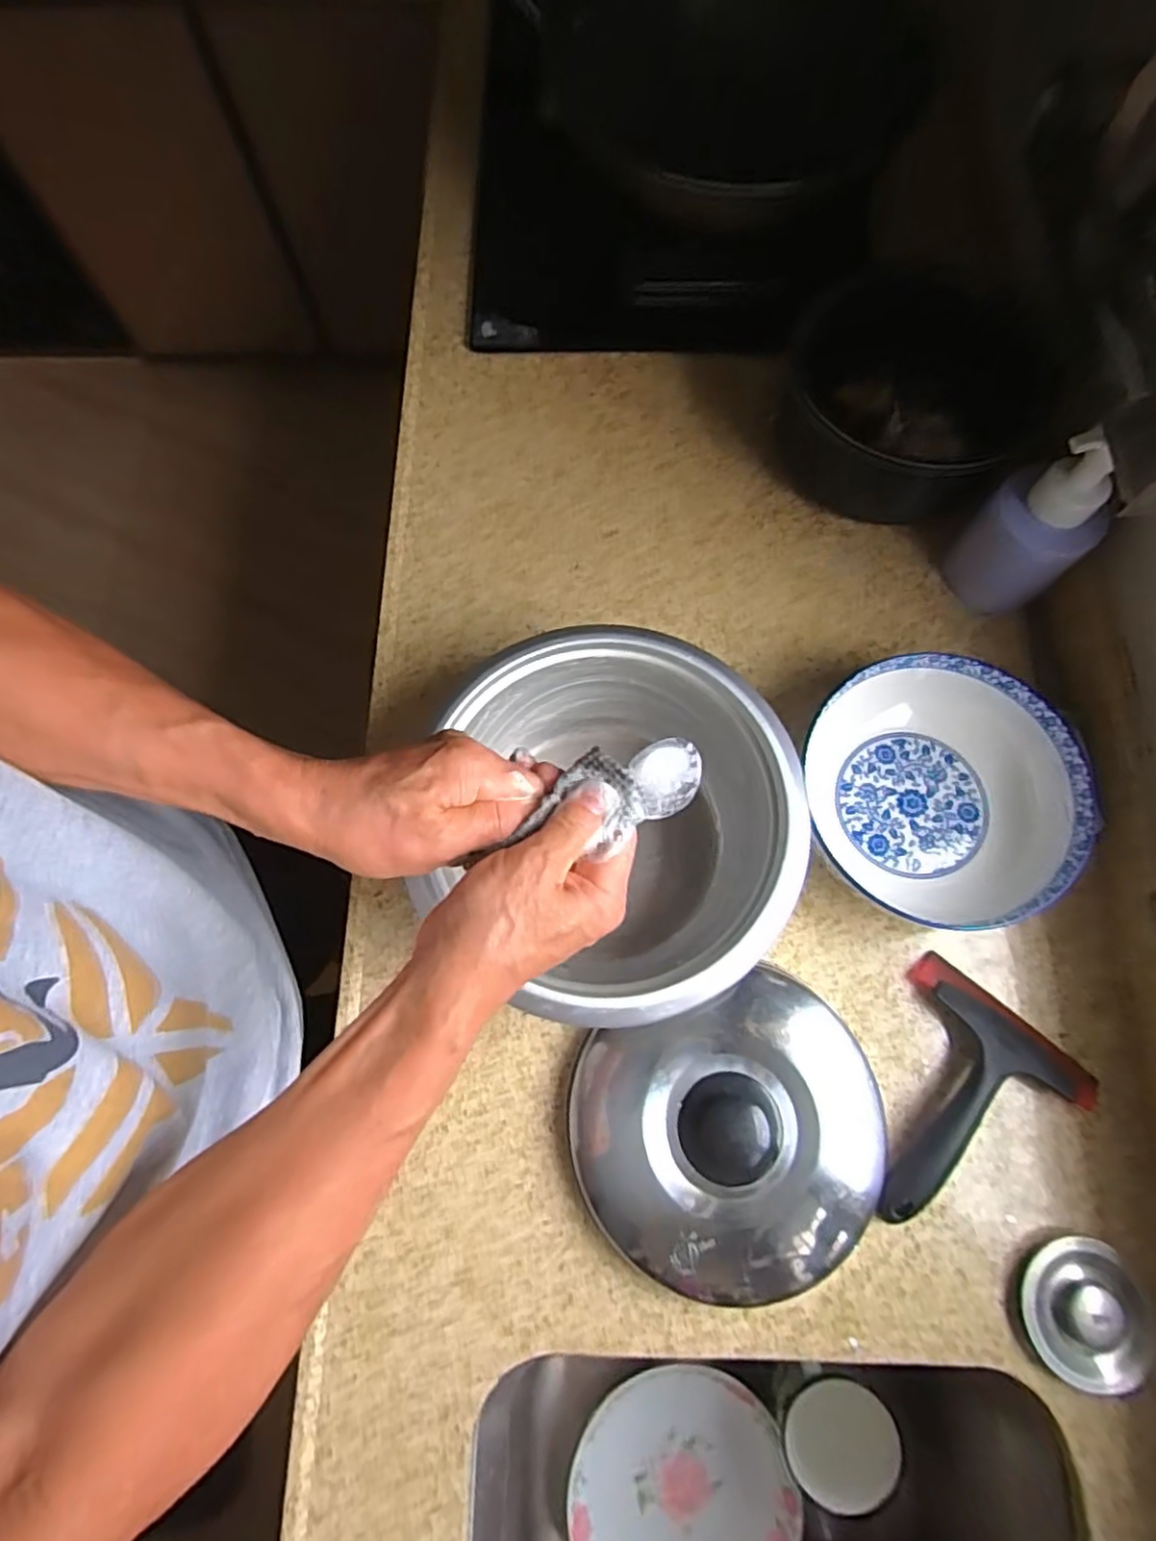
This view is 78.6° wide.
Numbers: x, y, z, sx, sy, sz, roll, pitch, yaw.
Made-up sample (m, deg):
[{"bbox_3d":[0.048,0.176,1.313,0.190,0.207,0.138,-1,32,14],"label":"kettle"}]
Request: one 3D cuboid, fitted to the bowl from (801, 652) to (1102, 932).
[{"bbox_3d":[0.272,0.016,0.528,0.187,0.059,0.198,0,74,1],"label":"bowl"}]

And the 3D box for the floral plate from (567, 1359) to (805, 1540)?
[{"bbox_3d":[0.087,0.611,0.592,0.182,0.029,0.174,0,73,1],"label":"floral plate"}]

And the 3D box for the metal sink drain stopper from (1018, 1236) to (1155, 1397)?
[{"bbox_3d":[0.332,0.354,0.456,0.080,0.016,0.079,0,74,1],"label":"metal sink drain stopper"}]

